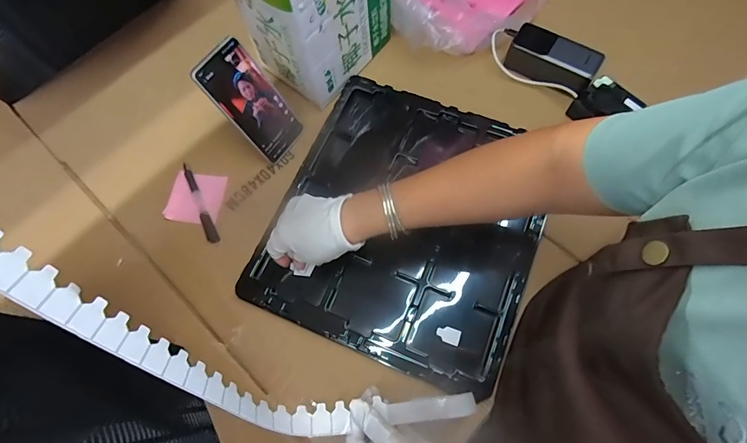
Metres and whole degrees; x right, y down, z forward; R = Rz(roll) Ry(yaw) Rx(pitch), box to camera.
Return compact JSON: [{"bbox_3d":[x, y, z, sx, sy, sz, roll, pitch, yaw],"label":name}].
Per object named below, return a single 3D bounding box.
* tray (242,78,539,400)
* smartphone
[{"bbox_3d":[0.047,-0.008,0.547,0.336,0.025,0.369,21,71,9],"label":"tray"},{"bbox_3d":[-0.160,-0.158,0.540,0.007,0.160,0.078,26,73,41],"label":"smartphone"}]

